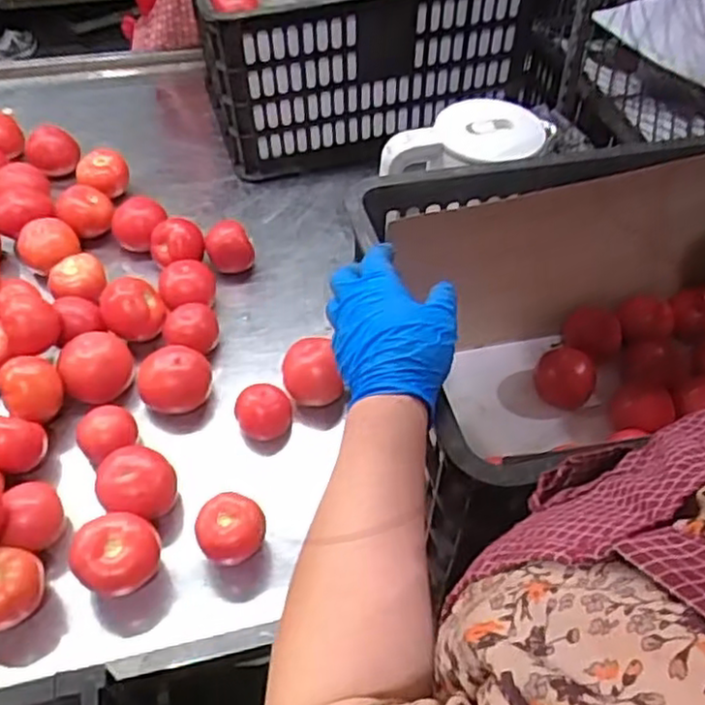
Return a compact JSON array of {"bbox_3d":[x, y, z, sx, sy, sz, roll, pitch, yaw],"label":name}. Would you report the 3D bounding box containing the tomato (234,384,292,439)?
[{"bbox_3d":[-0.099,0.069,0.797,0.059,0.046,0.054,-9,50,-9],"label":"tomato"}]

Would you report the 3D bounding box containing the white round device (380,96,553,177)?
[{"bbox_3d":[0.132,-0.251,0.819,0.198,0.040,0.084,-2,50,-4],"label":"white round device"}]

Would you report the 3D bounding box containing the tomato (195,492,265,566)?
[{"bbox_3d":[-0.119,0.178,0.704,0.064,0.059,0.057,-3,50,-5],"label":"tomato"}]

